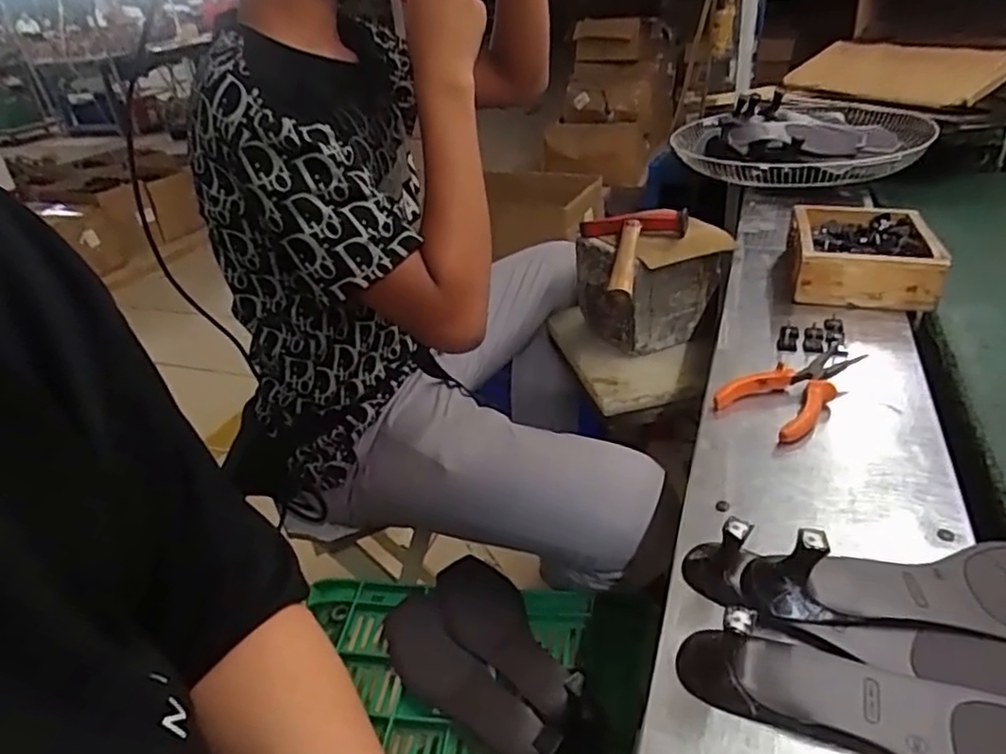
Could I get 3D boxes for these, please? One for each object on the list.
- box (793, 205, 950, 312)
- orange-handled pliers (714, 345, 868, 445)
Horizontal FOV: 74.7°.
[{"bbox_3d":[0.439,-0.154,0.819,0.152,0.061,0.194,6,33,14],"label":"box"},{"bbox_3d":[0.276,0.003,0.624,0.157,0.023,0.083,-29,39,-33],"label":"orange-handled pliers"}]

